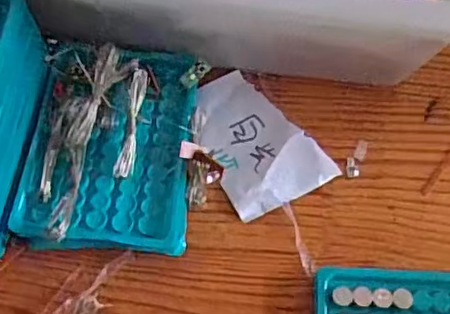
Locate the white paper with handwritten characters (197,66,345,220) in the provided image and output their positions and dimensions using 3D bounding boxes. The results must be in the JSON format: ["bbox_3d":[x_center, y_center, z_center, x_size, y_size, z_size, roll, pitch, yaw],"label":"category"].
[{"bbox_3d":[0.018,-0.012,0.385,0.067,0.005,0.096,-29,71,-14],"label":"white paper with handwritten characters"}]

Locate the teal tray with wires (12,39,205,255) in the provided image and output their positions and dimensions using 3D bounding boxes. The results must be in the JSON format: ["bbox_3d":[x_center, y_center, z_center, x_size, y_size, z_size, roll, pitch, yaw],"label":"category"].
[{"bbox_3d":[-0.069,-0.009,0.352,0.096,0.042,0.123,3,67,-1],"label":"teal tray with wires"}]

